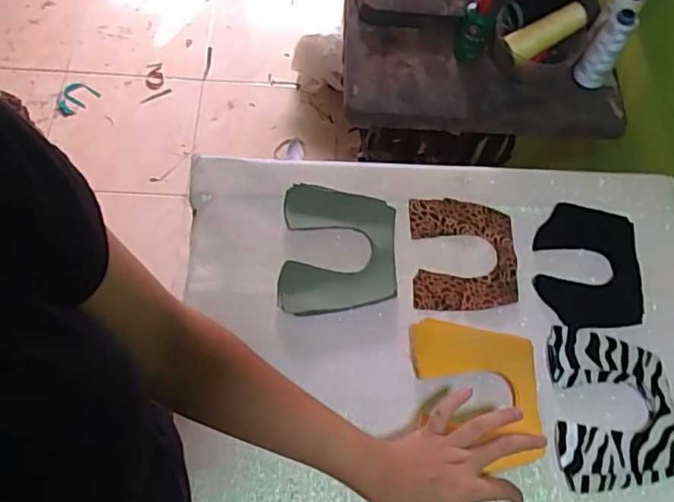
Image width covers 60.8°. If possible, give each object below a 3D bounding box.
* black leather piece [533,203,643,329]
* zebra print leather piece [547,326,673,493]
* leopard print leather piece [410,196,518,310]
[{"bbox_3d":[0.294,0.017,0.675,0.118,0.009,0.151,3,67,2],"label":"black leather piece"},{"bbox_3d":[0.290,0.163,0.598,0.125,0.008,0.163,4,64,0],"label":"zebra print leather piece"},{"bbox_3d":[0.149,0.004,0.676,0.120,0.007,0.137,1,68,-2],"label":"leopard print leather piece"}]

